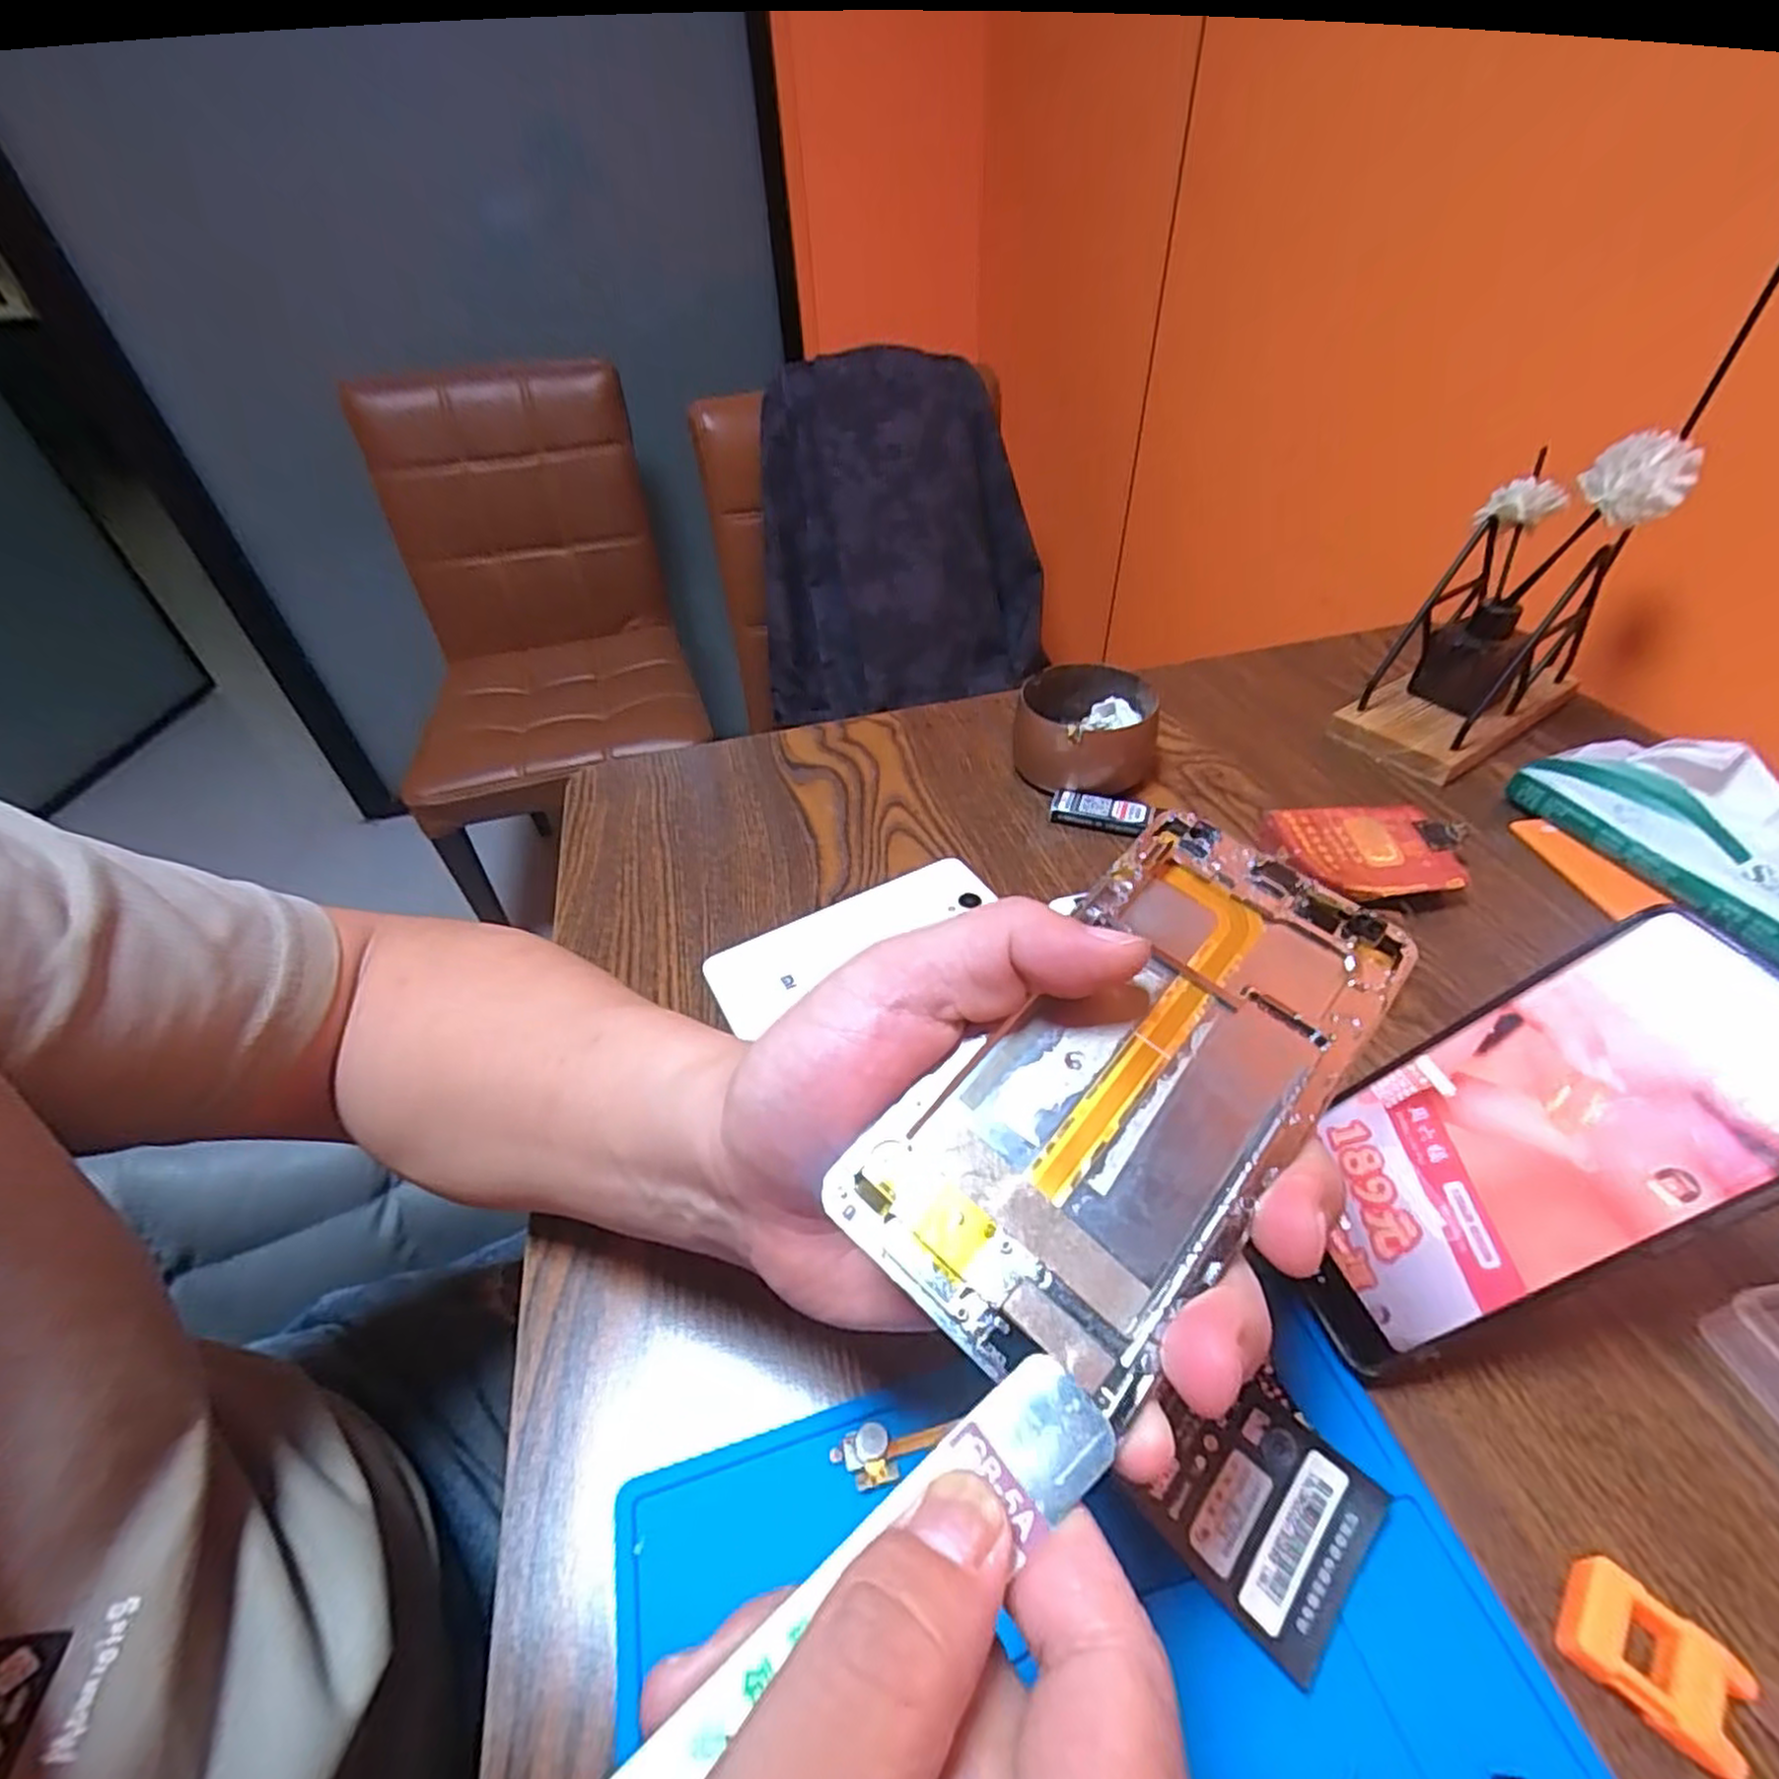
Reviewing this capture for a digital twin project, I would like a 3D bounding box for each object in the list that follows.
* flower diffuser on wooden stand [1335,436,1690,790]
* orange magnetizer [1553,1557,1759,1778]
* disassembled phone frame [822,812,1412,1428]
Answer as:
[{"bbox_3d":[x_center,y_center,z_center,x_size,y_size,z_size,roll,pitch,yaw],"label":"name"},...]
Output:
[{"bbox_3d":[0.377,-0.176,0.461,0.160,0.168,0.094,-31,50,-26],"label":"flower diffuser on wooden stand"},{"bbox_3d":[0.192,0.195,0.193,0.036,0.013,0.026,30,52,31],"label":"orange magnetizer"},{"bbox_3d":[0.057,0.039,0.172,0.137,0.011,0.067,-40,54,-21],"label":"disassembled phone frame"}]

